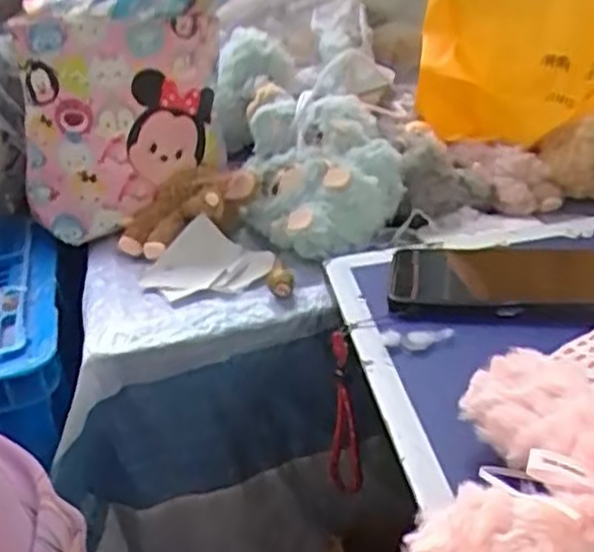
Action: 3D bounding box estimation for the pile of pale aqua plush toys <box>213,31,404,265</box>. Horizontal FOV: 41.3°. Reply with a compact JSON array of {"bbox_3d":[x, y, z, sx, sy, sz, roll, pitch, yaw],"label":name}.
[{"bbox_3d":[0.003,-0.147,0.800,0.147,0.114,0.335,-12,30,-9],"label":"pile of pale aqua plush toys"}]

